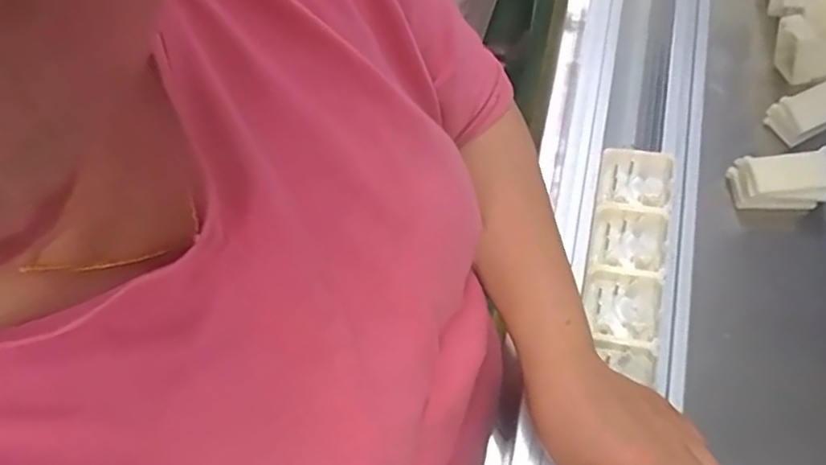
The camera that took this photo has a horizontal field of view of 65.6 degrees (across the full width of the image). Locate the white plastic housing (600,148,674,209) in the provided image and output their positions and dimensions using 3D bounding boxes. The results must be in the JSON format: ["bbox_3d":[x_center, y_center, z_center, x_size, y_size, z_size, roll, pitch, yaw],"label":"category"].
[{"bbox_3d":[0.166,-0.040,0.476,0.049,0.012,0.046,10,63,8],"label":"white plastic housing"}]

